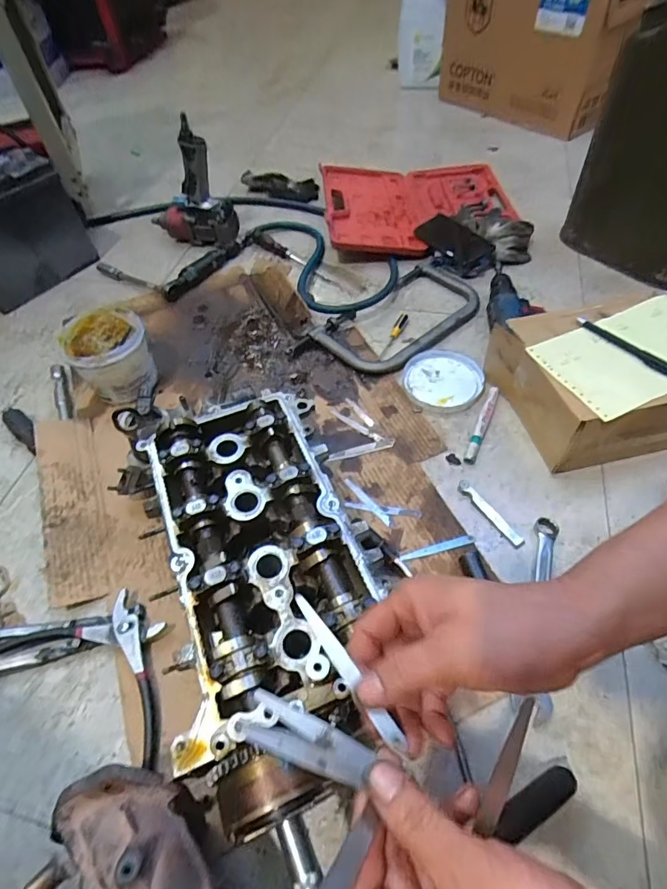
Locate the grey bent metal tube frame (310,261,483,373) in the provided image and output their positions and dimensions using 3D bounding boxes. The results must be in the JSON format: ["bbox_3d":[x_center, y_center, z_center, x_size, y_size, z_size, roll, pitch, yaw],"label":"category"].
[{"bbox_3d":[0.130,-0.226,0.811,0.310,0.018,0.156,-37,58,-20],"label":"grey bent metal tube frame"}]

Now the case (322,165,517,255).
[{"bbox_3d":[0.182,-0.528,1.010,0.400,0.055,0.348,-7,53,1],"label":"case"}]

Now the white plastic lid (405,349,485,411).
[{"bbox_3d":[0.170,-0.104,0.725,0.116,0.008,0.126,-3,53,4],"label":"white plastic lid"}]

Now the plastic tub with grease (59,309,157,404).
[{"bbox_3d":[-0.343,-0.134,0.738,0.110,0.105,0.120,-3,53,4],"label":"plastic tub with grease"}]

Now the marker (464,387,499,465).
[{"bbox_3d":[0.213,-0.030,0.666,0.016,0.018,0.142,19,57,18],"label":"marker"}]

